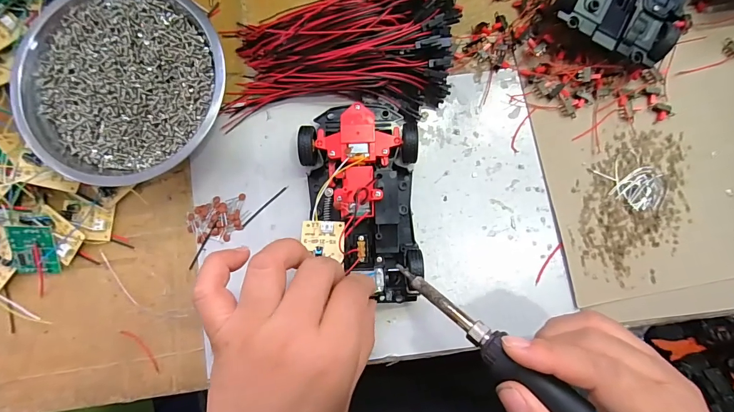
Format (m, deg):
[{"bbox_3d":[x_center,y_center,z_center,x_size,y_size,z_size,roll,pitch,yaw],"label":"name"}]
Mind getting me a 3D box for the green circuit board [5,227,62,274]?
[{"bbox_3d":[-0.247,0.034,0.277,0.032,0.006,0.040,2,110,-8],"label":"green circuit board"}]

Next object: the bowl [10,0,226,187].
[{"bbox_3d":[-0.172,-0.091,0.278,0.140,0.042,0.147,0,85,1],"label":"bowl"}]

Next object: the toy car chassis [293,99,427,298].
[{"bbox_3d":[-0.004,-0.005,0.262,0.081,0.037,0.140,-5,85,1],"label":"toy car chassis"}]

